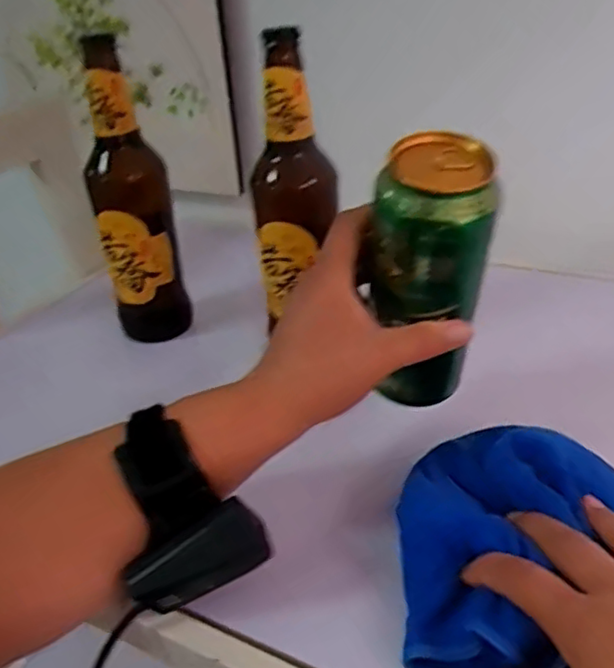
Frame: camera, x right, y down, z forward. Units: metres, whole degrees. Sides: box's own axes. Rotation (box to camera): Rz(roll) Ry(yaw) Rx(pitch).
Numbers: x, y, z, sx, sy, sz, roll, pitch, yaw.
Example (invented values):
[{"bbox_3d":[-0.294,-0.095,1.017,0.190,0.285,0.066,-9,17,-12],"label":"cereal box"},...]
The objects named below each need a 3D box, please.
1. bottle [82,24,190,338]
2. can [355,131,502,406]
[{"bbox_3d":[-0.152,-0.112,0.568,0.072,0.249,0.059,-10,30,-8],"label":"bottle"},{"bbox_3d":[0.065,-0.031,0.379,0.060,0.168,0.055,-3,43,3],"label":"can"}]

